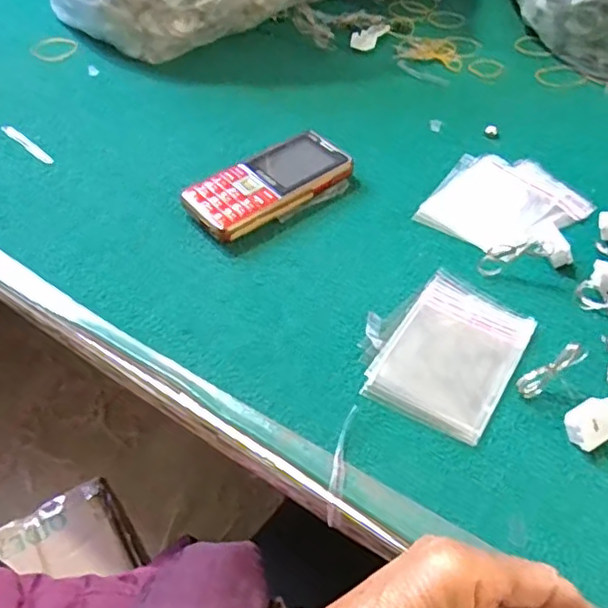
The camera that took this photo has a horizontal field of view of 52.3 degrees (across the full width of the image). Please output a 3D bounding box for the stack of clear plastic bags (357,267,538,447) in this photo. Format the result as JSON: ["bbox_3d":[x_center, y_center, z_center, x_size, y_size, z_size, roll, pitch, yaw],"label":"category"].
[{"bbox_3d":[0.085,0.024,0.377,0.086,0.007,0.108,26,56,20],"label":"stack of clear plastic bags"}]

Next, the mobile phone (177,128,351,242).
[{"bbox_3d":[-0.026,-0.089,0.465,0.124,0.021,0.057,-34,58,-24],"label":"mobile phone"}]

